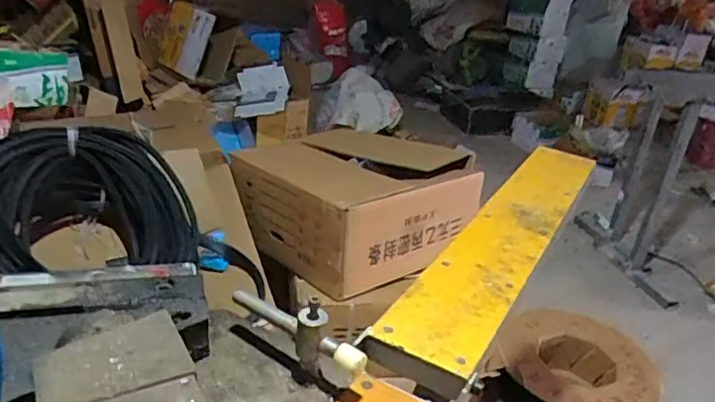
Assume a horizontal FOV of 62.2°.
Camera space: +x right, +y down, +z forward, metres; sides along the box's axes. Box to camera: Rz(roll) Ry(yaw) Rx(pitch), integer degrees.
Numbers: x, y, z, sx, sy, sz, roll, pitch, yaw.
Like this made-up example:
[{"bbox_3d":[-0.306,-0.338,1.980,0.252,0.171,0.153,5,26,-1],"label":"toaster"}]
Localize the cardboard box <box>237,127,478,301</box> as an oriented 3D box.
[{"bbox_3d":[-0.009,-0.012,1.769,0.552,0.266,0.563,26,31,34],"label":"cardboard box"}]

